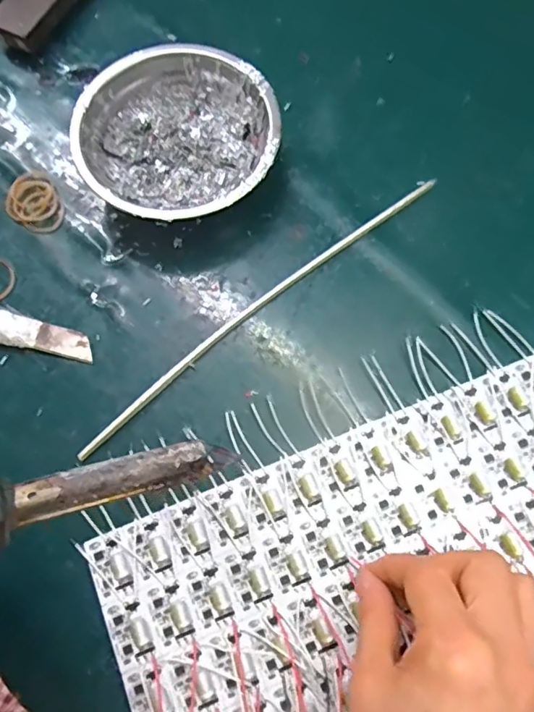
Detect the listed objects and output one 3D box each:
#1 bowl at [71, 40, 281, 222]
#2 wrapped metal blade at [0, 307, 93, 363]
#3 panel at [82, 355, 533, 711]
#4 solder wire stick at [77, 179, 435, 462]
[{"bbox_3d":[-0.055,-0.138,0.338,0.123,0.035,0.120,-1,73,2],"label":"bowl"},{"bbox_3d":[-0.159,-0.018,0.327,0.104,0.019,0.022,13,74,6],"label":"wrapped metal blade"},{"bbox_3d":[0.078,0.156,0.272,0.285,0.012,0.238,-22,73,-5],"label":"panel"},{"bbox_3d":[-0.002,-0.032,0.332,0.278,0.006,0.014,-39,76,-10],"label":"solder wire stick"}]

